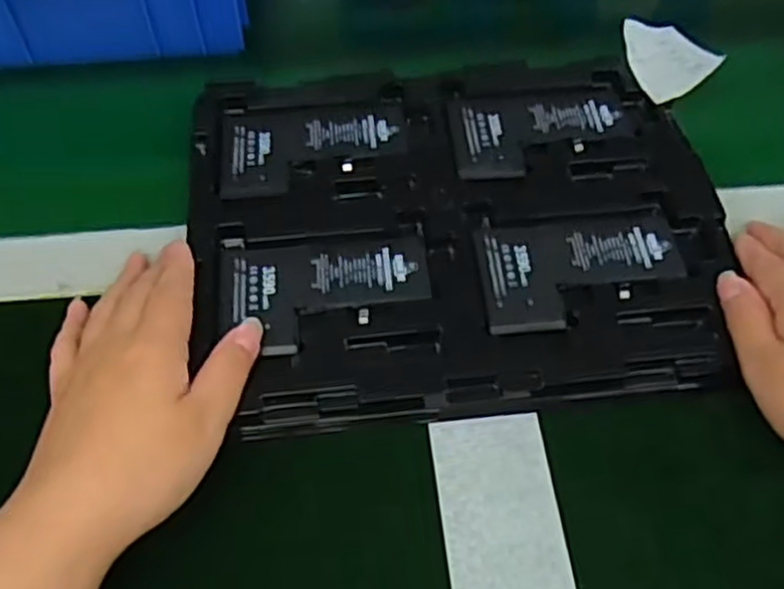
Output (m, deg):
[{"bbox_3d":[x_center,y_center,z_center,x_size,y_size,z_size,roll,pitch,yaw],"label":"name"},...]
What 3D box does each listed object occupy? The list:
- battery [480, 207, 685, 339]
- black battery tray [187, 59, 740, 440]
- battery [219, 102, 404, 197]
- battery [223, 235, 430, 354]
[{"bbox_3d":[0.094,-0.013,0.380,0.103,0.005,0.063,-8,60,-7],"label":"battery"},{"bbox_3d":[0.033,-0.042,0.399,0.263,0.023,0.221,-6,60,-5],"label":"black battery tray"},{"bbox_3d":[-0.043,-0.082,0.427,0.102,0.006,0.064,-6,60,-5],"label":"battery"},{"bbox_3d":[-0.032,-0.001,0.373,0.100,0.006,0.062,-4,60,-4],"label":"battery"}]

